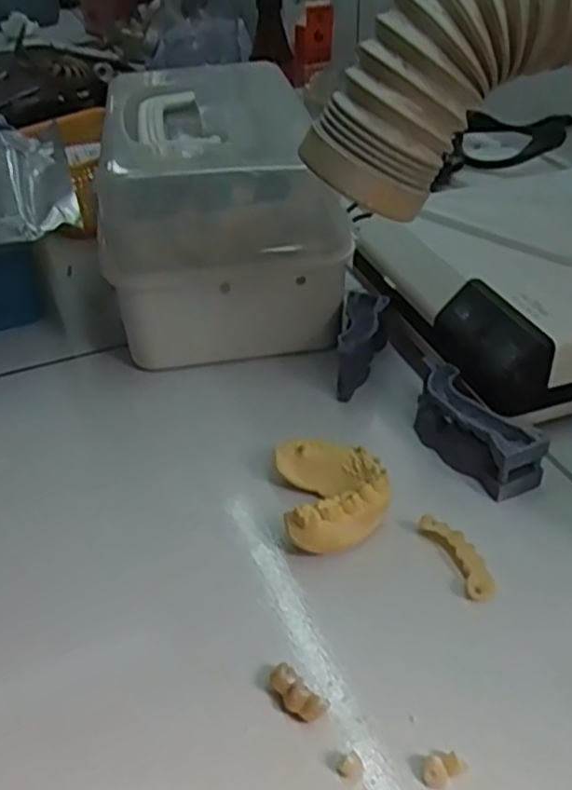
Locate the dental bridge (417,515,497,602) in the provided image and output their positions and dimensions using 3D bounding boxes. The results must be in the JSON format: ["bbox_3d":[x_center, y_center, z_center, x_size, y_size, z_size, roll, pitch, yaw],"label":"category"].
[{"bbox_3d":[0.081,0.075,0.344,0.015,0.010,0.047,-16,39,-19],"label":"dental bridge"}]

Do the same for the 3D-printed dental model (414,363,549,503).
[{"bbox_3d":[0.101,0.020,0.396,0.029,0.032,0.076,-21,41,-25],"label":"3D-printed dental model"}]

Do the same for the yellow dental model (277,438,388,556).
[{"bbox_3d":[0.024,0.048,0.366,0.051,0.027,0.063,-5,37,-4],"label":"yellow dental model"}]

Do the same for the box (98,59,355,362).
[{"bbox_3d":[-0.058,-0.141,0.535,0.150,0.130,0.231,-9,37,-10],"label":"box"}]

